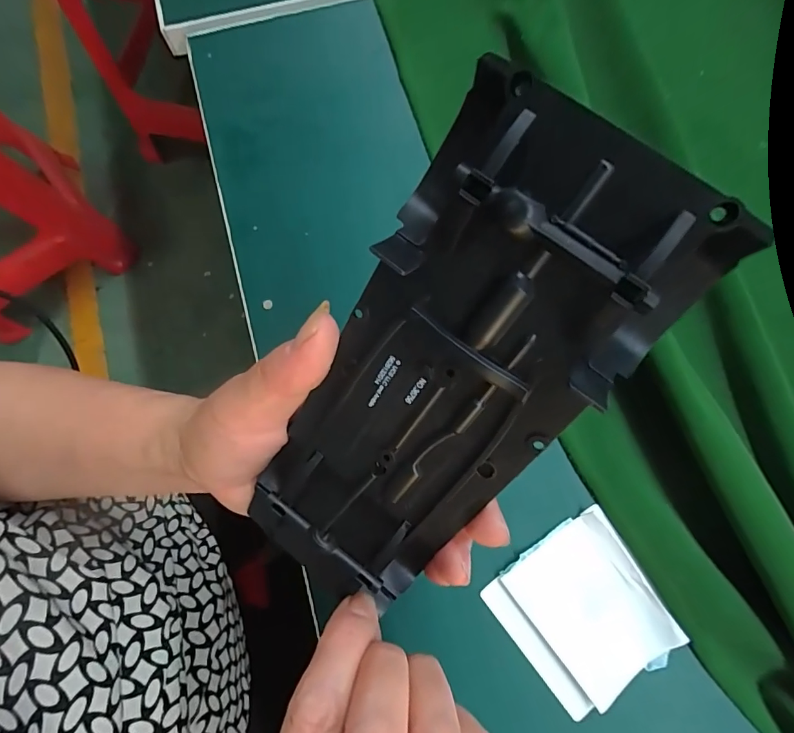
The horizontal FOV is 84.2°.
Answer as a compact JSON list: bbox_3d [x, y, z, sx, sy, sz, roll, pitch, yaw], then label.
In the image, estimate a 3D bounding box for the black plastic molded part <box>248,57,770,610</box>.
[{"bbox_3d":[0.011,0.012,0.137,0.069,0.030,0.166,37,122,7],"label":"black plastic molded part"}]

